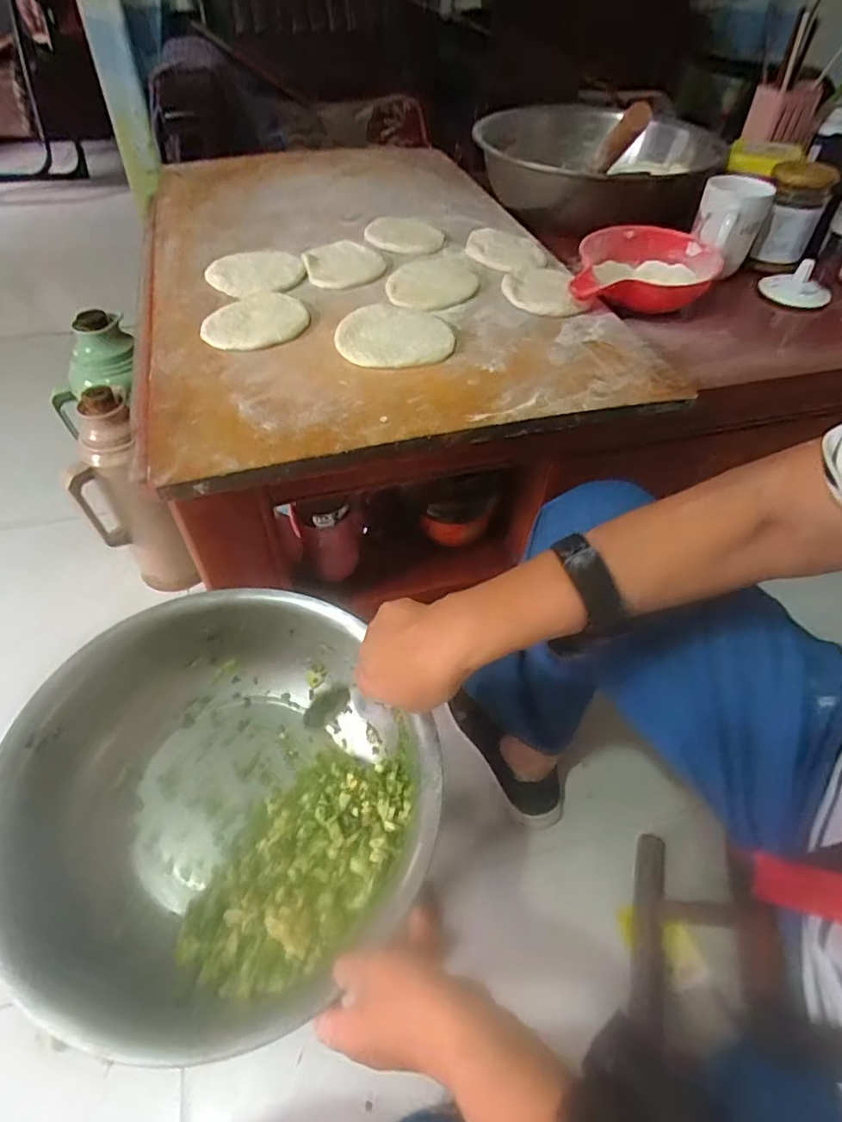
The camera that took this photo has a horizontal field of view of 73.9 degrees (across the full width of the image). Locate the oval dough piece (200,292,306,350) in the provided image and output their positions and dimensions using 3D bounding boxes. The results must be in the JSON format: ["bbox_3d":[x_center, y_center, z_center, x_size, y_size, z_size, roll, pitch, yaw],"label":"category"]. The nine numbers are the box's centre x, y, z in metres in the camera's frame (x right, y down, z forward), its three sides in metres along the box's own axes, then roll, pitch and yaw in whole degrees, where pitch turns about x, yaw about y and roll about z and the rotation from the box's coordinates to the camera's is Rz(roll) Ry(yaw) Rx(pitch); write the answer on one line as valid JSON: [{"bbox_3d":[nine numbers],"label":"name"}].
[{"bbox_3d":[-0.173,-0.258,0.600,0.095,0.007,0.108,25,57,17],"label":"oval dough piece"}]

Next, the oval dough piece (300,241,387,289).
[{"bbox_3d":[-0.099,-0.363,0.681,0.093,0.011,0.094,-26,58,-18],"label":"oval dough piece"}]

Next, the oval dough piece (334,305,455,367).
[{"bbox_3d":[-0.028,-0.238,0.585,0.118,0.009,0.108,-7,54,-6],"label":"oval dough piece"}]

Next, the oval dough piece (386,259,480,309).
[{"bbox_3d":[0.016,-0.331,0.661,0.091,0.017,0.137,28,58,19],"label":"oval dough piece"}]

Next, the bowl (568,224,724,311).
[{"bbox_3d":[0.275,-0.347,0.686,0.164,0.055,0.171,13,55,9],"label":"bowl"}]

